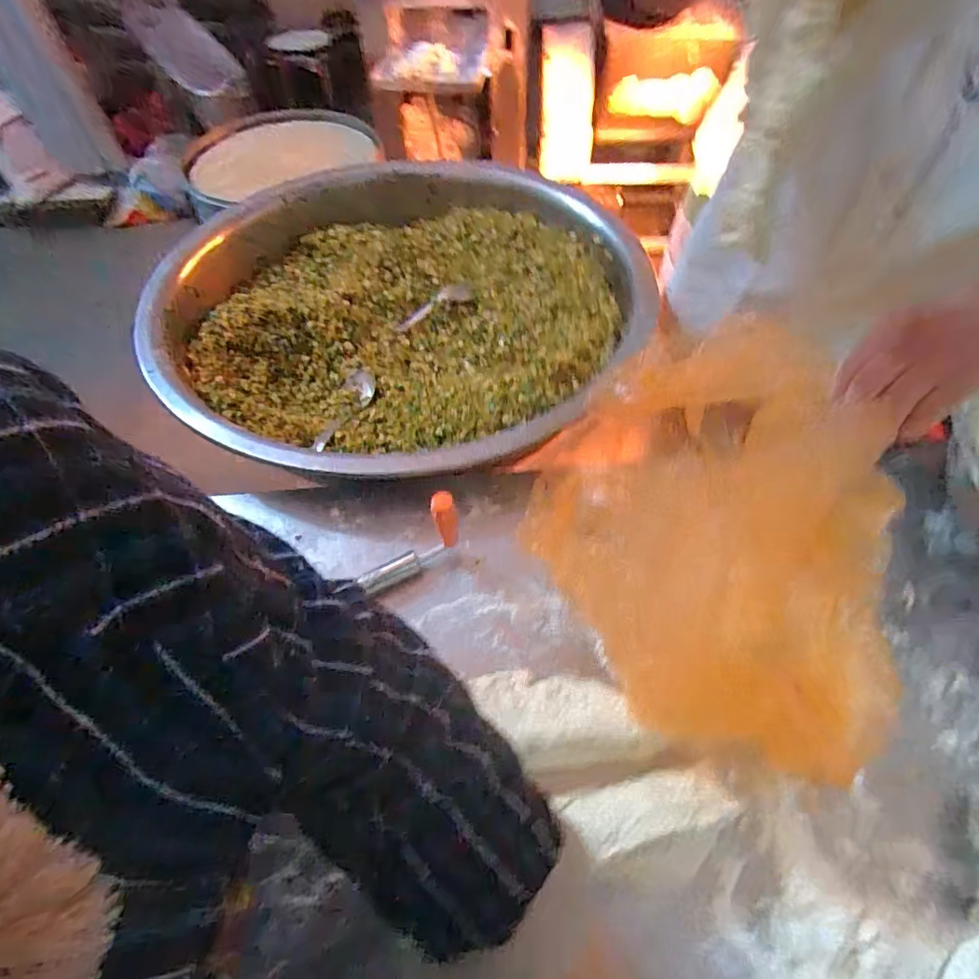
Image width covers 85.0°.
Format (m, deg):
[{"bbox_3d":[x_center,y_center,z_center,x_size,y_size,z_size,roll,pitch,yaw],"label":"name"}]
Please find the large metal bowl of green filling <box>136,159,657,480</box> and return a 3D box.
[{"bbox_3d":[-0.114,-0.317,0.848,0.675,0.145,0.586,4,57,2],"label":"large metal bowl of green filling"}]

